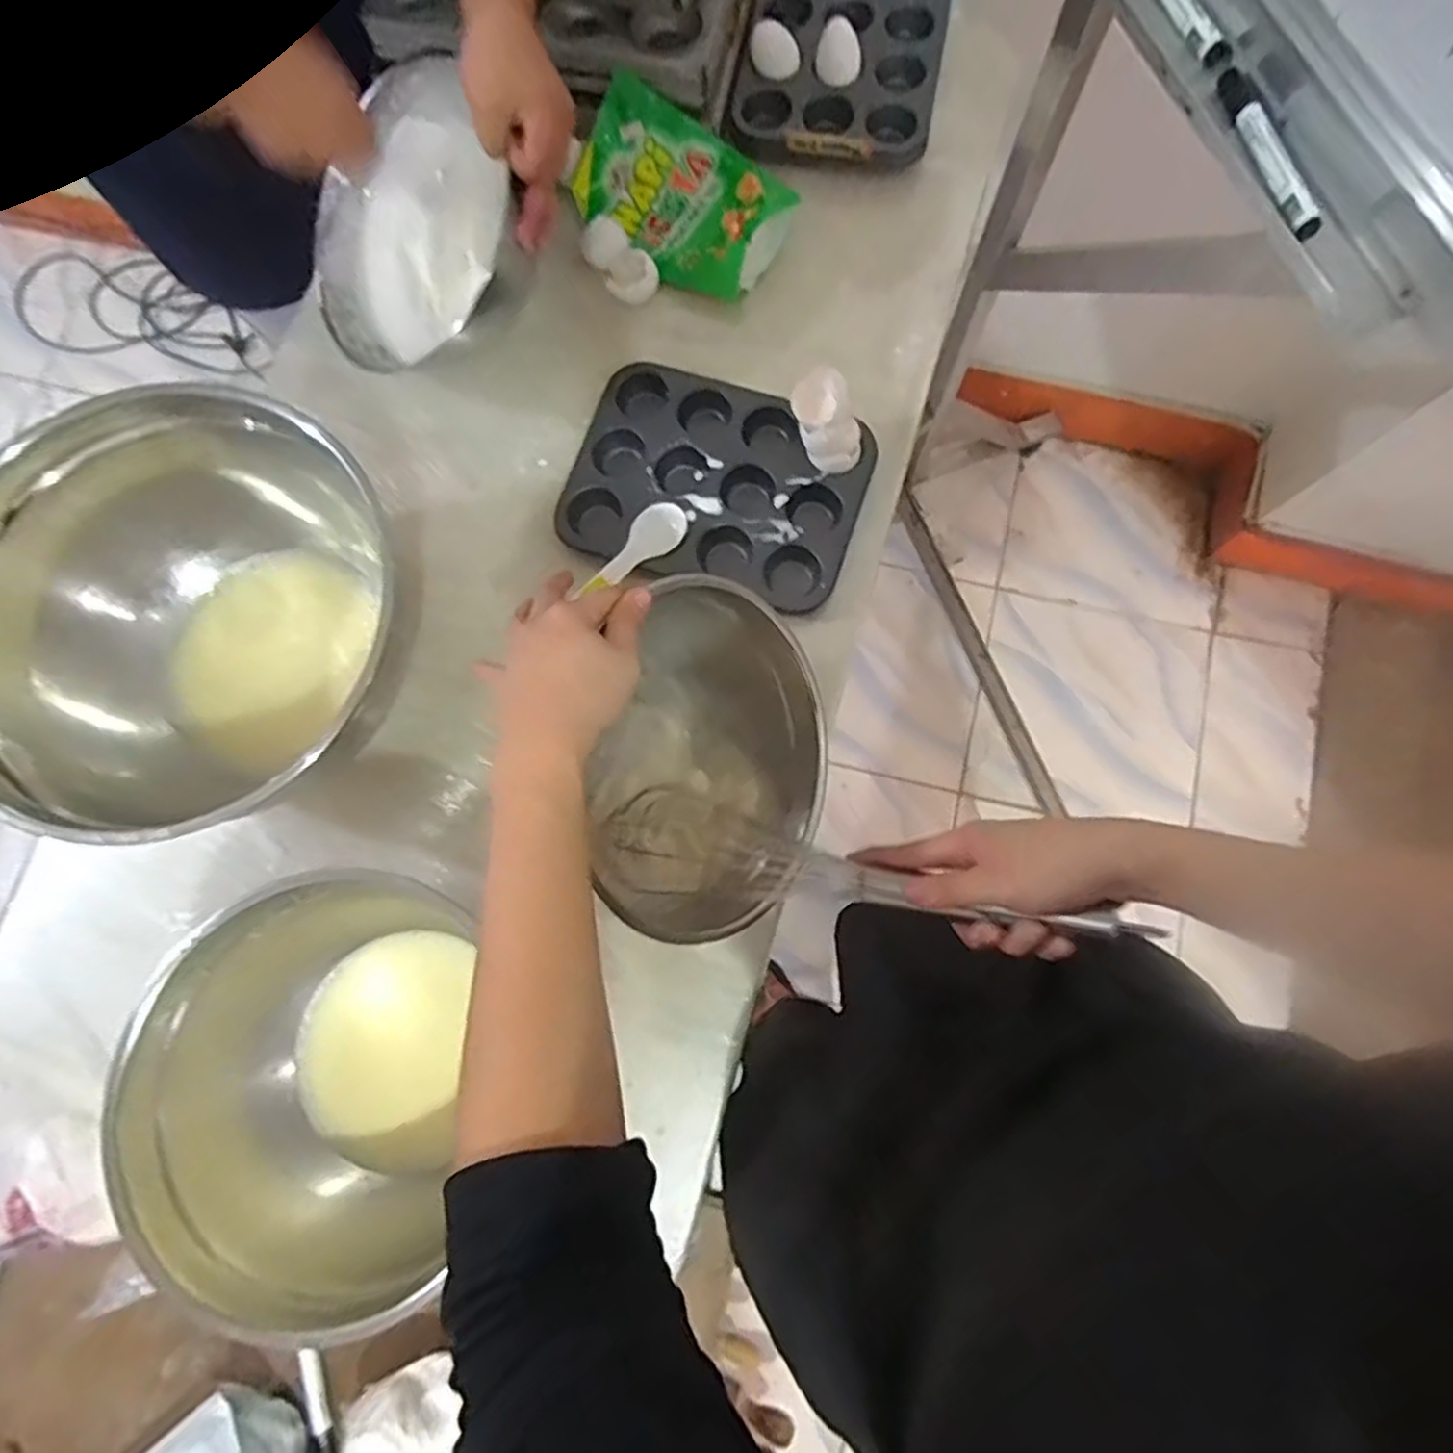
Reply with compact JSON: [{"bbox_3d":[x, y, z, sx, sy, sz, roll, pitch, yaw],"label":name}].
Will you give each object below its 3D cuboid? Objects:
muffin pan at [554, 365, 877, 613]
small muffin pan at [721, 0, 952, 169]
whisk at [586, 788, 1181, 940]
[{"bbox_3d":[-0.008,-0.214,0.661,0.251,0.025,0.183,19,80,5],"label":"muffin pan"},{"bbox_3d":[0.116,-0.667,0.740,0.194,0.039,0.247,11,79,4],"label":"small muffin pan"},{"bbox_3d":[0.060,0.089,0.462,0.345,0.063,0.066,5,76,38],"label":"whisk"}]

